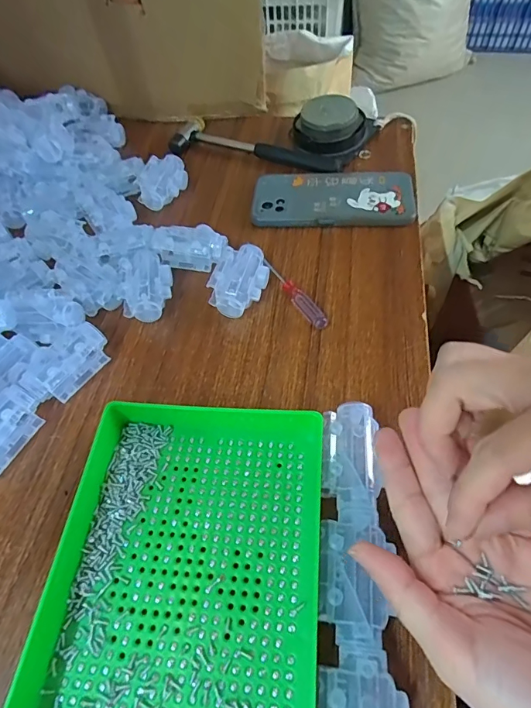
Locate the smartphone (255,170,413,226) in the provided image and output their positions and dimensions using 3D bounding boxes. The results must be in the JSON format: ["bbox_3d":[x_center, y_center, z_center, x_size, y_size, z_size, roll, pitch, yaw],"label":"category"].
[{"bbox_3d":[0.071,-0.165,0.452,0.162,0.015,0.080,3,56,6],"label":"smartphone"}]

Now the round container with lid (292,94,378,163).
[{"bbox_3d":[0.076,-0.270,0.502,0.081,0.038,0.081,-2,56,3],"label":"round container with lid"}]

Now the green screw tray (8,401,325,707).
[{"bbox_3d":[-0.049,0.144,0.236,0.157,0.034,0.248,2,56,5],"label":"green screw tray"}]

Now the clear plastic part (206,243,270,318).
[{"bbox_3d":[-0.021,-0.066,0.383,0.040,0.030,0.068,17,59,15],"label":"clear plastic part"}]

